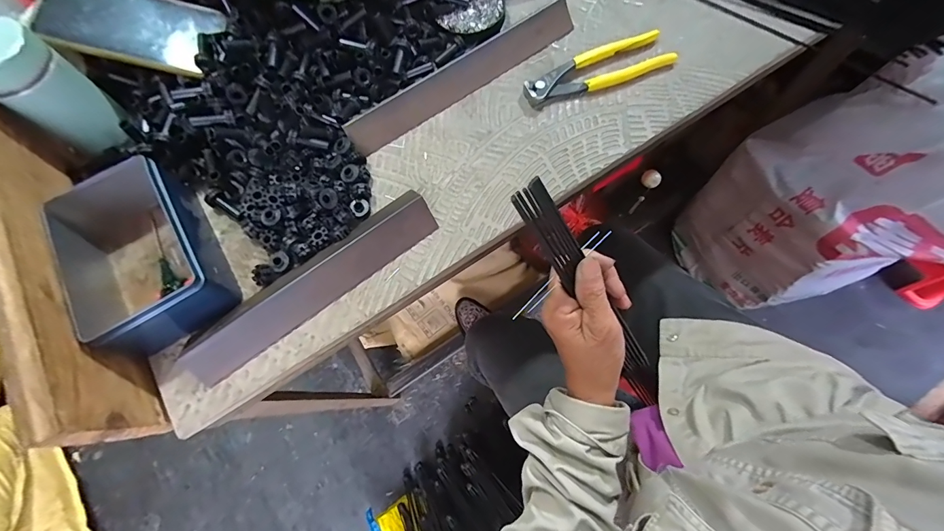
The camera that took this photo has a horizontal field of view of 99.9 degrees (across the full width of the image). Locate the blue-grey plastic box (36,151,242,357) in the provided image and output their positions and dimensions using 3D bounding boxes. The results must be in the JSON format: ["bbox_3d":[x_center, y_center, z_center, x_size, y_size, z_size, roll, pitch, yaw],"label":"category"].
[{"bbox_3d":[-0.288,-0.008,0.347,0.100,0.061,0.145,-32,73,-8],"label":"blue-grey plastic box"}]

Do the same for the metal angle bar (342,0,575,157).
[{"bbox_3d":[-0.010,-0.206,0.427,0.277,0.034,0.037,-36,74,-9],"label":"metal angle bar"}]

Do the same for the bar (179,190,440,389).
[{"bbox_3d":[-0.140,0.014,0.355,0.238,0.026,0.043,-36,74,-9],"label":"bar"}]

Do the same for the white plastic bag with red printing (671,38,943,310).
[{"bbox_3d":[0.720,-0.131,0.781,0.345,0.676,0.277,11,72,6],"label":"white plastic bag with red printing"}]

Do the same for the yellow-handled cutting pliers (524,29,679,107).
[{"bbox_3d":[0.132,-0.210,0.420,0.160,0.014,0.047,-17,72,-3],"label":"yellow-handled cutting pliers"}]

